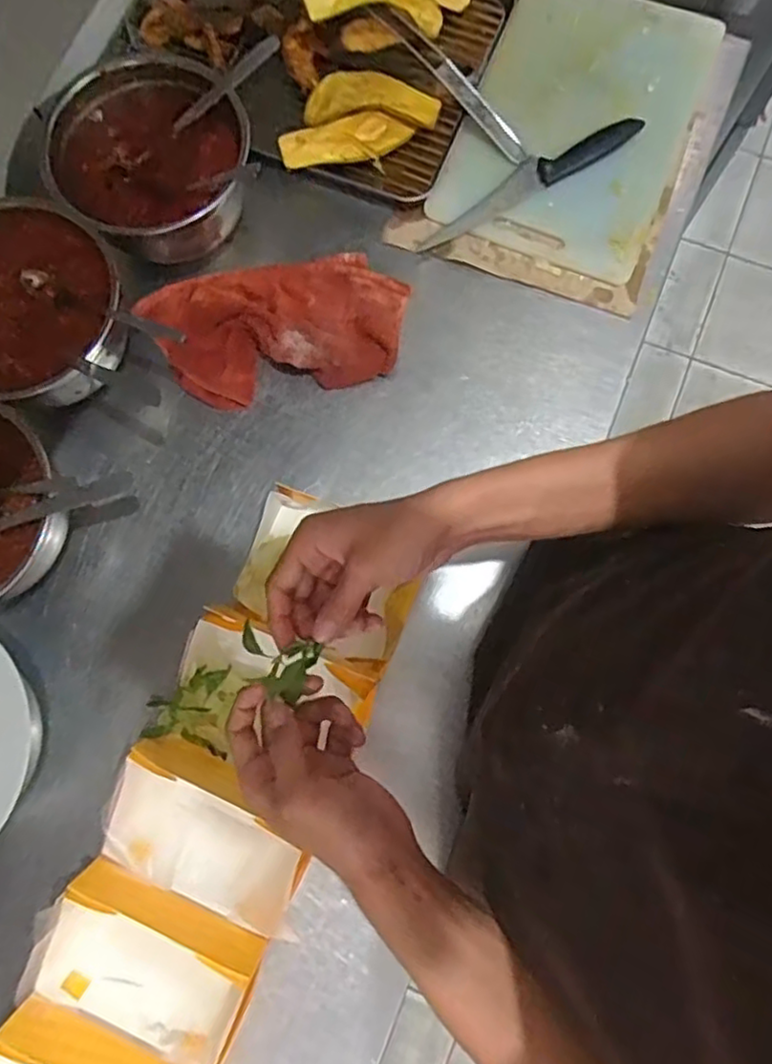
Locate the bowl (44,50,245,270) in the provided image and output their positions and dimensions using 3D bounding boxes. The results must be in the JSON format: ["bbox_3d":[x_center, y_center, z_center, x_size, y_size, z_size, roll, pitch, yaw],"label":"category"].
[{"bbox_3d":[-0.232,-0.364,0.657,0.186,0.091,0.165,0,79,1],"label":"bowl"}]

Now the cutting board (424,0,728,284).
[{"bbox_3d":[0.209,-0.451,0.711,0.228,0.022,0.338,21,80,4],"label":"cutting board"}]

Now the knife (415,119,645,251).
[{"bbox_3d":[0.154,-0.377,0.699,0.271,0.012,0.037,-29,80,-5],"label":"knife"}]

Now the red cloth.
[{"bbox_3d":[-0.109,-0.210,0.665,0.255,0.024,0.142,-10,79,-2],"label":"red cloth"}]

